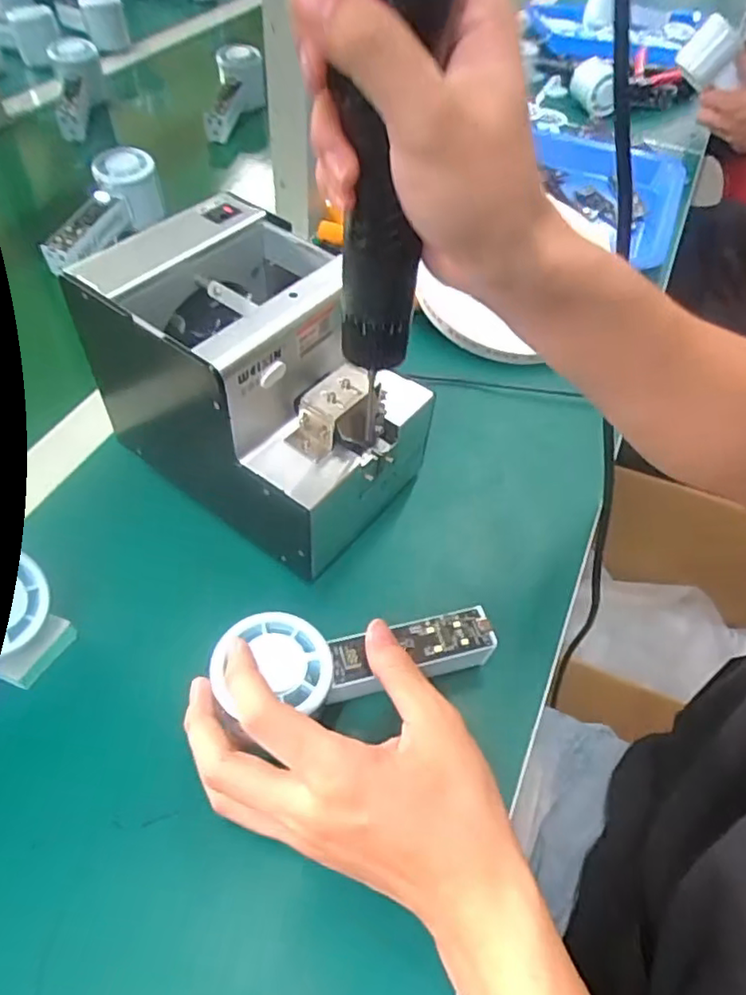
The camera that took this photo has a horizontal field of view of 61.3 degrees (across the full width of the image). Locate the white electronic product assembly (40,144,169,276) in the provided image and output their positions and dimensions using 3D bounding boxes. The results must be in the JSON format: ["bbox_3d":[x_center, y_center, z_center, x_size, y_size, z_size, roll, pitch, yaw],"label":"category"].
[{"bbox_3d":[-0.260,-0.265,0.604,0.054,0.051,0.154,21,65,12],"label":"white electronic product assembly"}]

